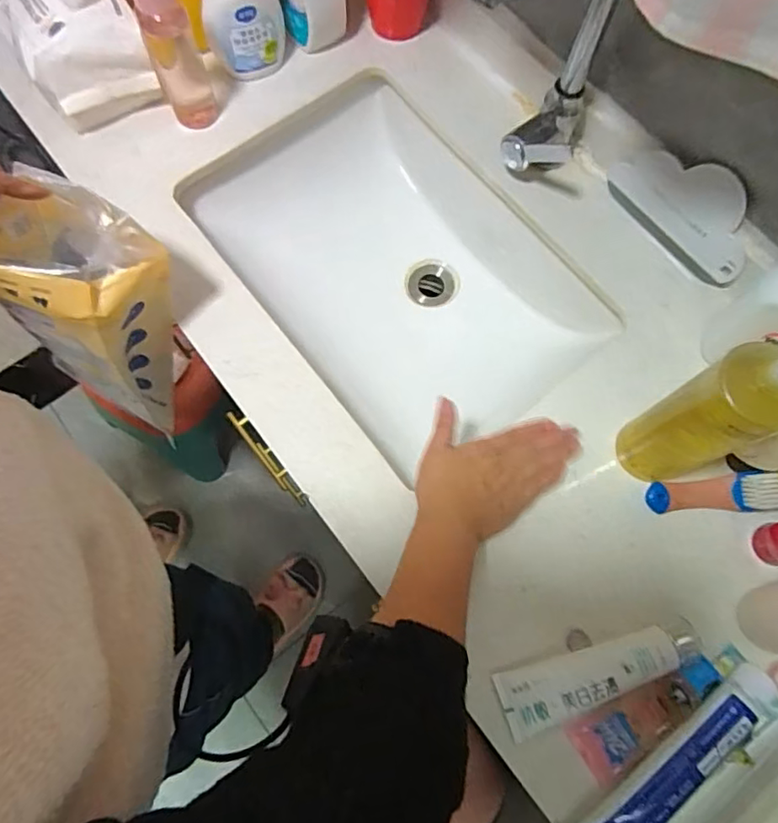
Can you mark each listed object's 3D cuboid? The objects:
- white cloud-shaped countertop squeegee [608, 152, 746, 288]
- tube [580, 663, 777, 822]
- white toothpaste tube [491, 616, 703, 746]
[{"bbox_3d":[0.300,-0.206,0.579,0.027,0.085,0.160,-40,77,-11],"label":"white cloud-shaped countertop squeegee"},{"bbox_3d":[0.230,0.288,0.456,0.203,0.033,0.056,-39,77,-11],"label":"tube"},{"bbox_3d":[0.175,0.214,0.473,0.172,0.035,0.050,-20,74,-6],"label":"white toothpaste tube"}]

